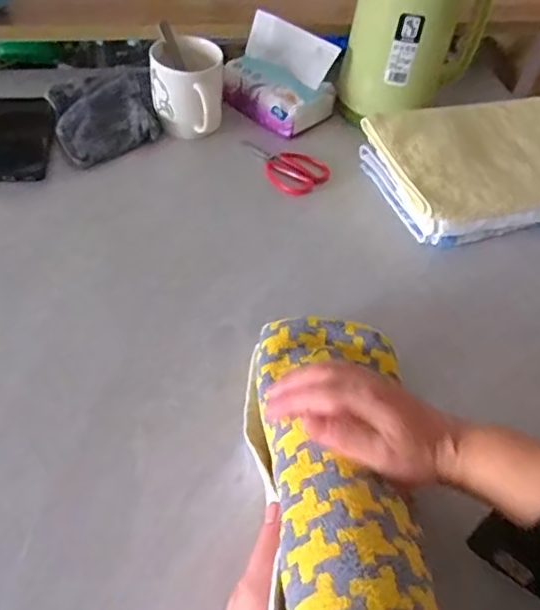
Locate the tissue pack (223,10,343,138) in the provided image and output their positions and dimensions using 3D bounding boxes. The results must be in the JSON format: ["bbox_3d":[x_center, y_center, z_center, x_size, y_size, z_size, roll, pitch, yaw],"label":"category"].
[{"bbox_3d":[0.011,-0.299,0.745,0.133,0.104,0.086,35,54,22],"label":"tissue pack"}]

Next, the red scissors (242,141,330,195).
[{"bbox_3d":[0.019,-0.175,0.710,0.069,0.015,0.107,-30,59,-29],"label":"red scissors"}]

